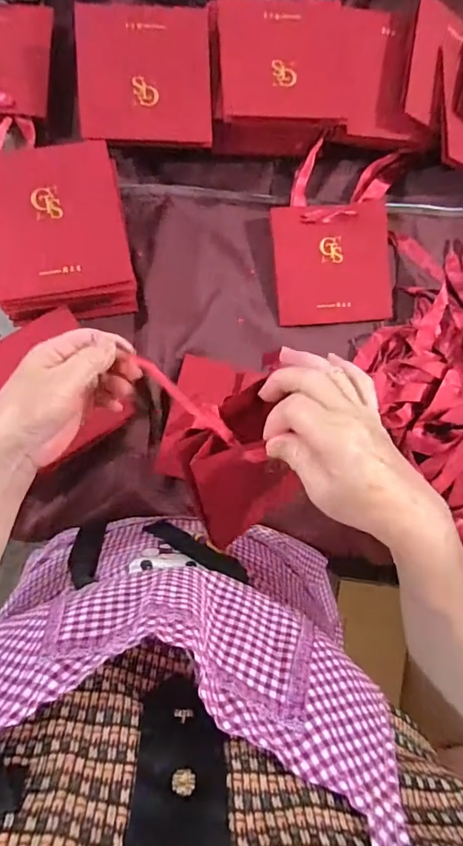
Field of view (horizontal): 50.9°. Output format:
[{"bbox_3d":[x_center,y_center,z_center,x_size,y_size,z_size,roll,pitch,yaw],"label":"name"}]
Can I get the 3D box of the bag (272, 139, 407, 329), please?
[{"bbox_3d":[0.127,-0.225,0.587,0.149,0.021,0.203,-2,85,-5],"label":"bag"}]

